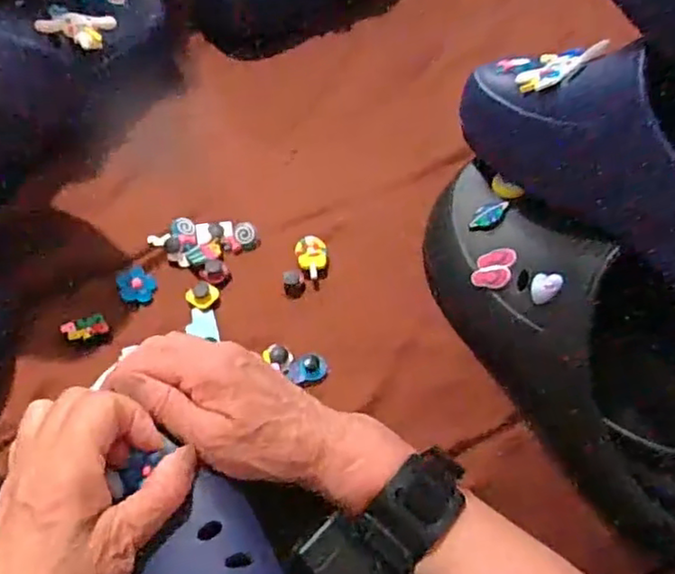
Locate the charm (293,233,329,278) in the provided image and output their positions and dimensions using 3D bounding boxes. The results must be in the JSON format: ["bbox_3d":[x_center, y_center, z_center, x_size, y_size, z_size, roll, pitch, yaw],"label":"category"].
[{"bbox_3d":[-0.018,-0.019,0.459,0.022,0.015,0.032,-6,59,-6],"label":"charm"}]

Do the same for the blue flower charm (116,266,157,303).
[{"bbox_3d":[-0.136,-0.002,0.436,0.025,0.004,0.024,7,67,-16],"label":"blue flower charm"}]

